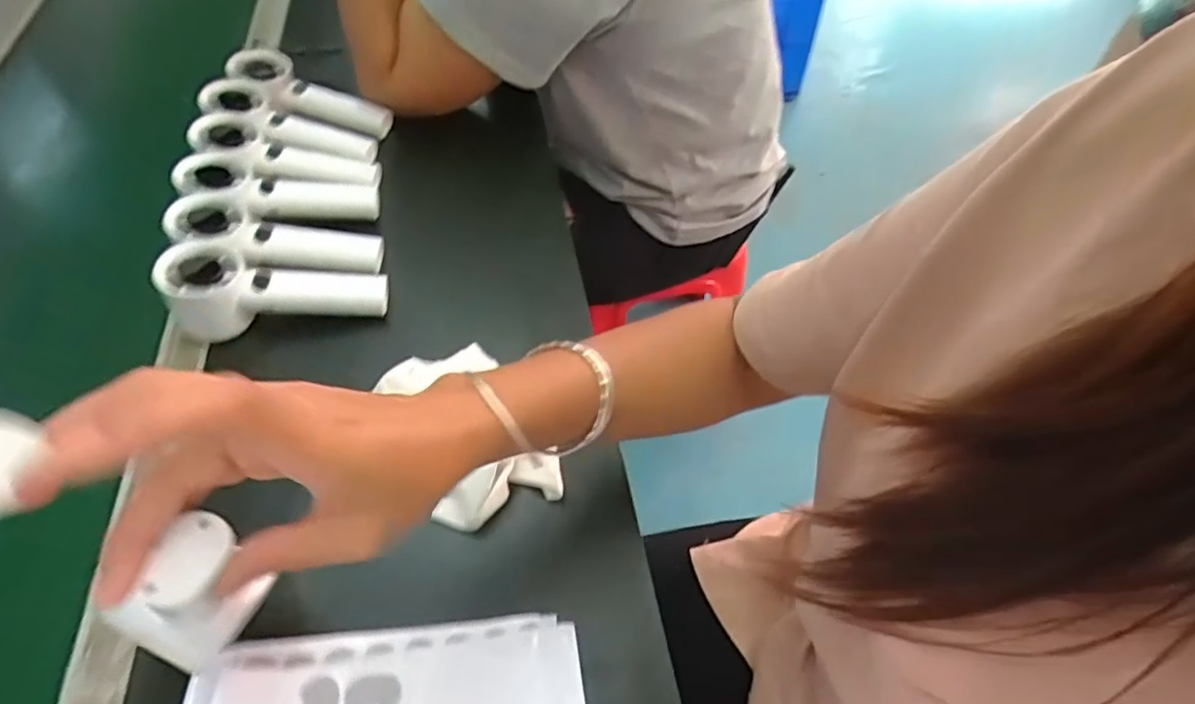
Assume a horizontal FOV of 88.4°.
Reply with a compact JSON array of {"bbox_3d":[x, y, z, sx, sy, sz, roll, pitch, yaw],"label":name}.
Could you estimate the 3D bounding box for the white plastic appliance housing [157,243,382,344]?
[{"bbox_3d":[-0.251,-0.047,0.487,0.161,0.054,0.052,0,53,-15],"label":"white plastic appliance housing"}]

